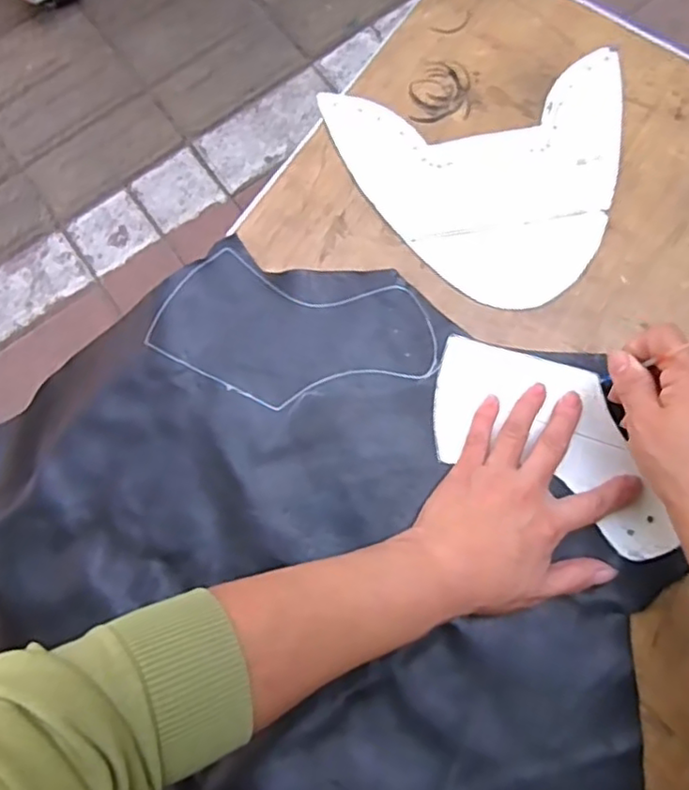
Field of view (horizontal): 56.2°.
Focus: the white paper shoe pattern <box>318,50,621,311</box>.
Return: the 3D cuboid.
[{"bbox_3d":[0.111,-0.153,0.473,0.213,0.004,0.183,-10,76,-1],"label":"white paper shoe pattern"}]

